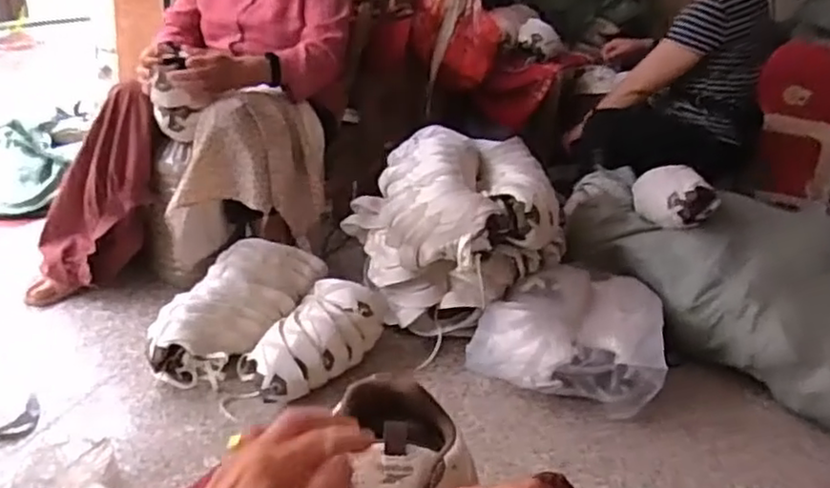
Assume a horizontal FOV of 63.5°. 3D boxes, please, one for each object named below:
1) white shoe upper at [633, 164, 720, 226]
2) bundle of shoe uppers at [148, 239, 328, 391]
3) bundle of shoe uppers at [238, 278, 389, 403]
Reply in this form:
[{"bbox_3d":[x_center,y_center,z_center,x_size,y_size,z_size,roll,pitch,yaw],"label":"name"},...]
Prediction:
[{"bbox_3d":[0.588,-0.114,1.522,0.118,0.134,0.213,2,26,-13],"label":"white shoe upper"},{"bbox_3d":[-0.348,0.119,1.338,0.188,0.156,0.394,13,26,11],"label":"bundle of shoe uppers"},{"bbox_3d":[-0.182,0.167,1.286,0.168,0.110,0.332,21,28,25],"label":"bundle of shoe uppers"}]

